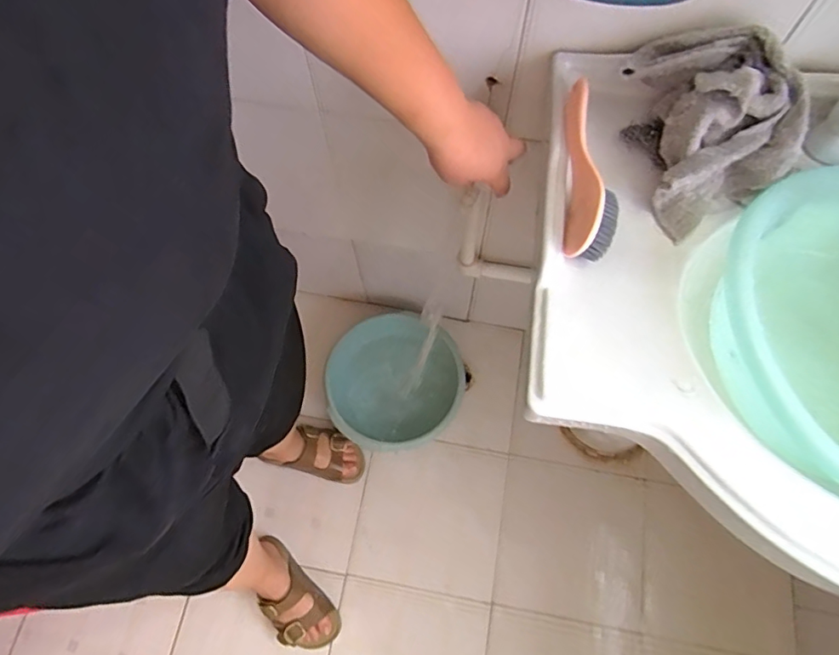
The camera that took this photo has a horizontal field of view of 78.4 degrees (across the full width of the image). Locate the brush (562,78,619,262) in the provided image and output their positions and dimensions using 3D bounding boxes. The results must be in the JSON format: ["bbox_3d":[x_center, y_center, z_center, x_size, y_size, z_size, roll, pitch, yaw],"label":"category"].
[{"bbox_3d":[0.158,-0.152,0.481,0.039,0.032,0.181,4,68,2],"label":"brush"}]

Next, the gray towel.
[{"bbox_3d":[0.272,-0.194,0.478,0.124,0.087,0.188,-10,68,-3],"label":"gray towel"}]

